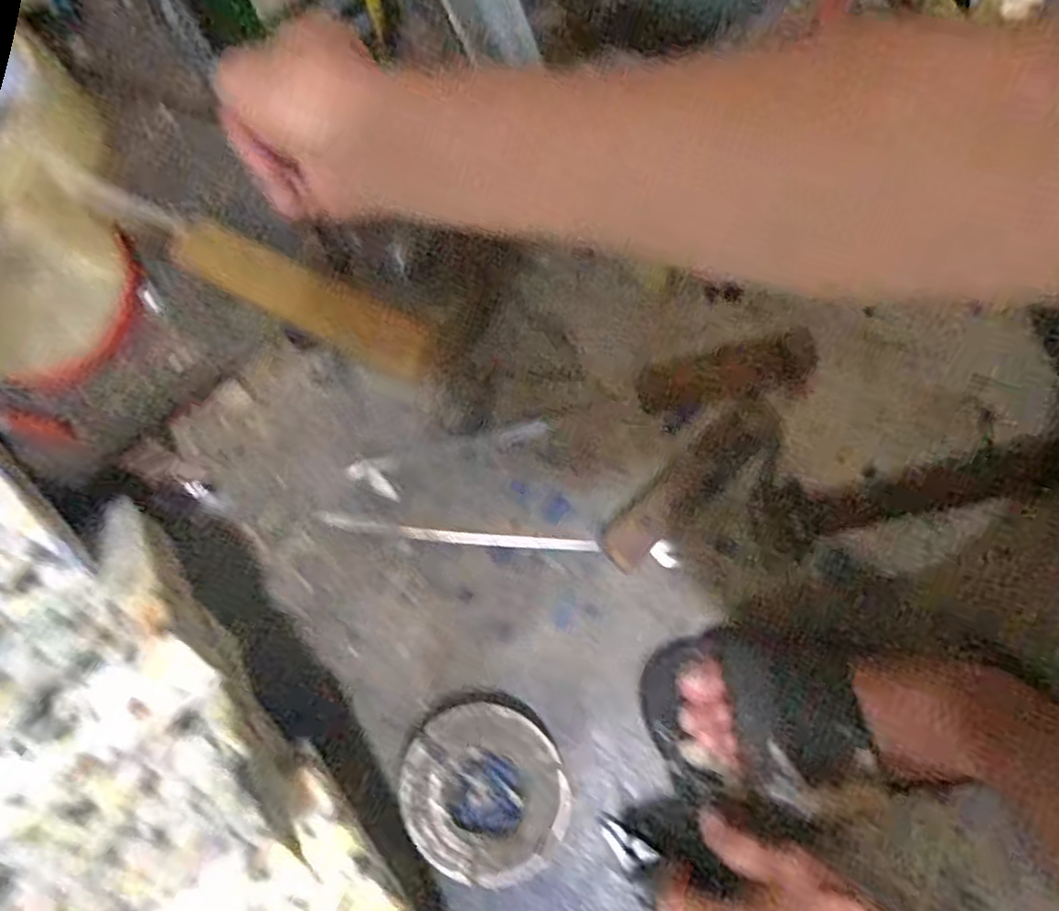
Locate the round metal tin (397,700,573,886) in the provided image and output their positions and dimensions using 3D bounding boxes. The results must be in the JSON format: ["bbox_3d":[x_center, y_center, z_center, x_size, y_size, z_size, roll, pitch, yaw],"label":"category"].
[{"bbox_3d":[-0.029,0.228,0.499,0.112,0.039,0.104,0,78,2],"label":"round metal tin"}]

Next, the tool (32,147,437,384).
[{"bbox_3d":[-0.159,-0.104,0.383,0.247,0.022,0.031,27,79,8],"label":"tool"}]

